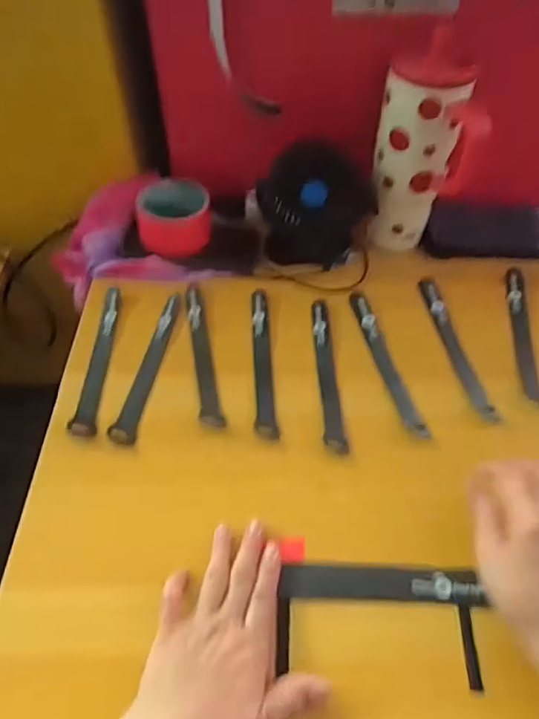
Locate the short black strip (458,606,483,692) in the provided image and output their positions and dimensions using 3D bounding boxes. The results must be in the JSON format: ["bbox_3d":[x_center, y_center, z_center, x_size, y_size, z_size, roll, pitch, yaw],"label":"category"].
[{"bbox_3d":[0.149,0.212,0.391,0.009,0.004,0.055,3,50,1],"label":"short black strip"}]

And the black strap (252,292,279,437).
[{"bbox_3d":[-0.006,-0.002,0.554,0.021,0.005,0.191,-1,50,-2],"label":"black strap"}]

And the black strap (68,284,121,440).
[{"bbox_3d":[-0.180,-0.004,0.552,0.024,0.009,0.189,-3,53,0],"label":"black strap"}]

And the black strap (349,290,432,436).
[{"bbox_3d":[0.120,-0.004,0.552,0.020,0.004,0.197,-8,50,-9],"label":"black strap"}]

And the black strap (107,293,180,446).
[{"bbox_3d":[-0.126,0.001,0.549,0.023,0.010,0.193,6,50,4],"label":"black strap"}]

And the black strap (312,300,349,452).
[{"bbox_3d":[0.059,0.010,0.543,0.020,0.005,0.191,-1,50,-3],"label":"black strap"}]

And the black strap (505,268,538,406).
[{"bbox_3d":[0.278,-0.030,0.581,0.019,0.009,0.194,8,50,5],"label":"black strap"}]

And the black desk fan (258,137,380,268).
[{"bbox_3d":[0.052,-0.182,0.597,0.131,0.146,0.068,-2,53,-2],"label":"black desk fan"}]

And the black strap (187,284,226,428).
[{"bbox_3d":[-0.074,-0.011,0.562,0.021,0.004,0.191,-9,50,-9],"label":"black strap"}]

